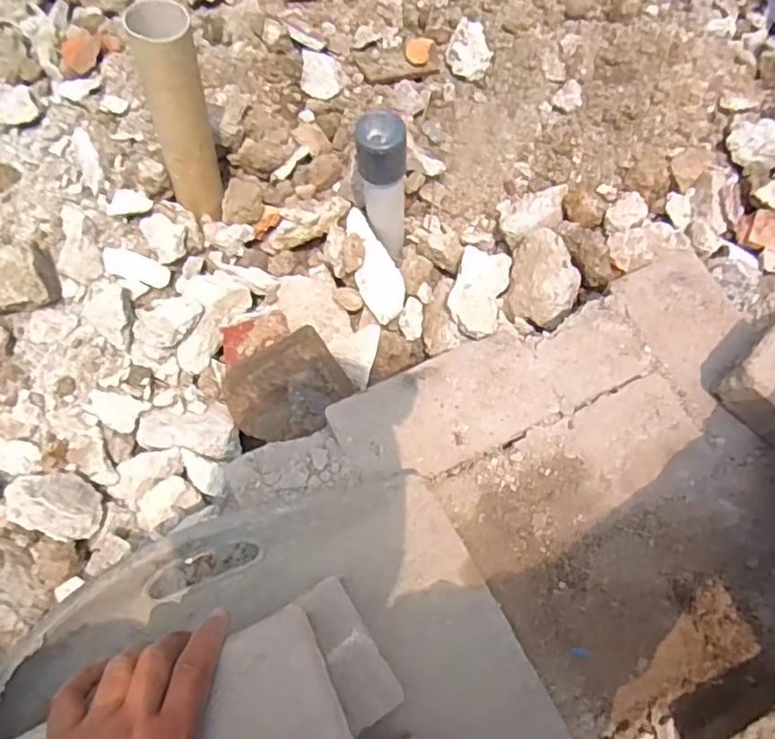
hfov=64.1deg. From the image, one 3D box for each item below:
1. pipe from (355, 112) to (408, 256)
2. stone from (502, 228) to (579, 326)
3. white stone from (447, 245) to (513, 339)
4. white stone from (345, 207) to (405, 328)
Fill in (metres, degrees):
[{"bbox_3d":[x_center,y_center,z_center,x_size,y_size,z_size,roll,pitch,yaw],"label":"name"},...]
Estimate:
[{"bbox_3d":[-0.005,-0.211,0.732,0.053,0.206,0.059,6,69,3],"label":"pipe"},{"bbox_3d":[0.189,-0.109,0.746,0.079,0.054,0.108,12,69,5],"label":"stone"},{"bbox_3d":[0.110,-0.089,0.760,0.063,0.032,0.135,17,57,7],"label":"white stone"},{"bbox_3d":[-0.016,-0.132,0.785,0.056,0.026,0.144,-19,96,-7],"label":"white stone"}]

